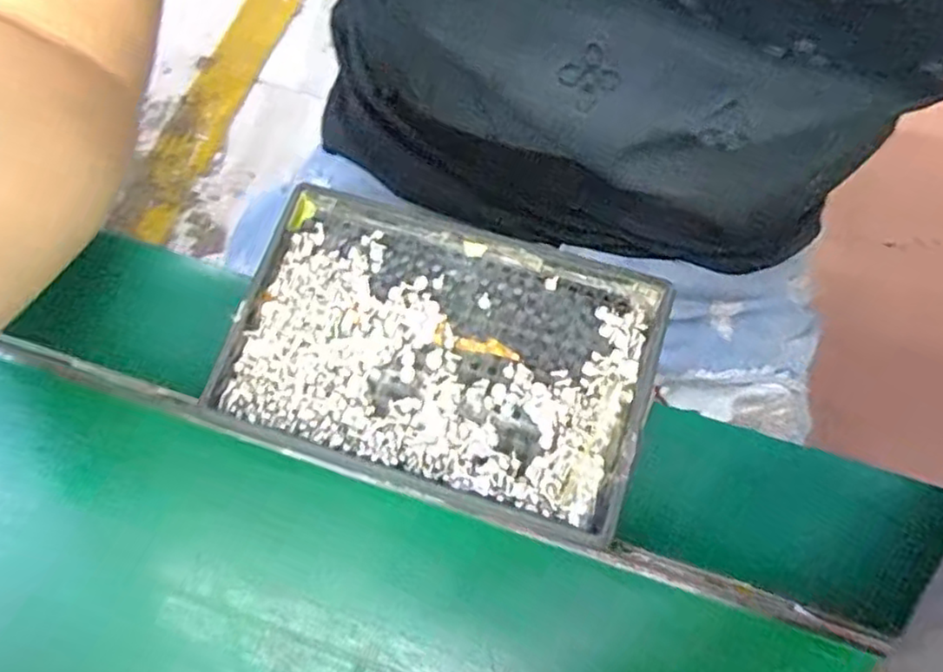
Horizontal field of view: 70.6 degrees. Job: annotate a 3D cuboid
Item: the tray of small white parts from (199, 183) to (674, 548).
[{"bbox_3d":[-0.011,0.004,0.222,0.135,0.015,0.086,17,68,8],"label":"tray of small white parts"}]

